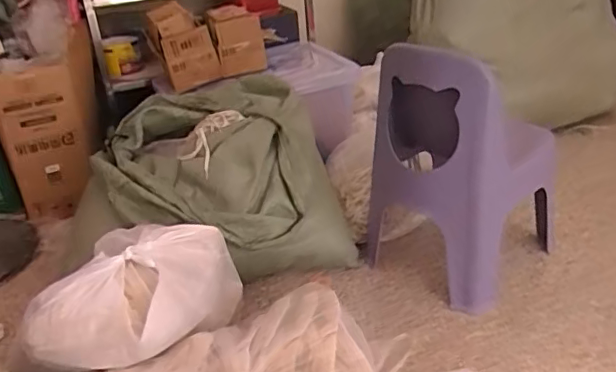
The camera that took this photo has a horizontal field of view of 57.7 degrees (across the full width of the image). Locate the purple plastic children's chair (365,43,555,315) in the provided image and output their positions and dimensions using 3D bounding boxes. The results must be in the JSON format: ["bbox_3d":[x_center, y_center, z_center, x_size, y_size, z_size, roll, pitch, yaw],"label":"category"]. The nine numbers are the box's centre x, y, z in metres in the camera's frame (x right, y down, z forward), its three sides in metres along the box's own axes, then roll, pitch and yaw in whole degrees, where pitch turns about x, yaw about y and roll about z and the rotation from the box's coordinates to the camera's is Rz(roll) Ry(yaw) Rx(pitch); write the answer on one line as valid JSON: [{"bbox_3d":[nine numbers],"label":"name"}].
[{"bbox_3d":[0.356,-0.068,1.310,0.348,0.585,0.347,-28,36,-36],"label":"purple plastic children's chair"}]

